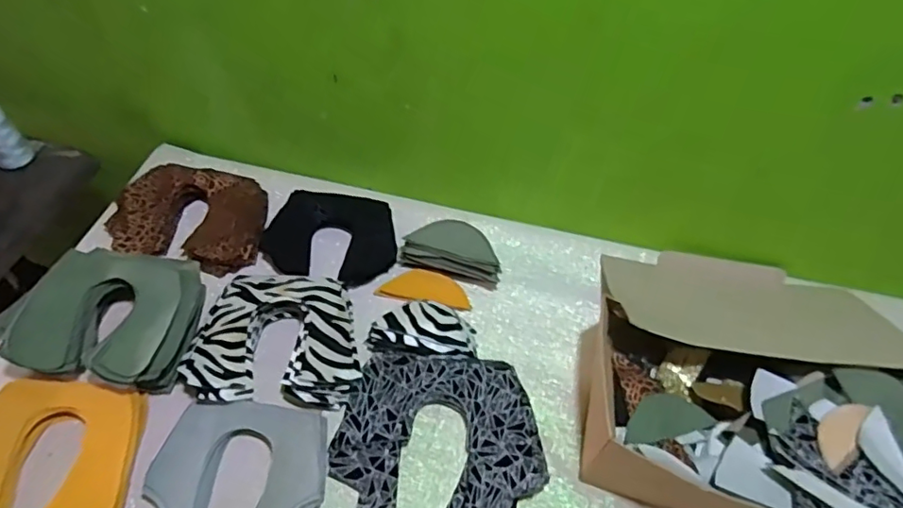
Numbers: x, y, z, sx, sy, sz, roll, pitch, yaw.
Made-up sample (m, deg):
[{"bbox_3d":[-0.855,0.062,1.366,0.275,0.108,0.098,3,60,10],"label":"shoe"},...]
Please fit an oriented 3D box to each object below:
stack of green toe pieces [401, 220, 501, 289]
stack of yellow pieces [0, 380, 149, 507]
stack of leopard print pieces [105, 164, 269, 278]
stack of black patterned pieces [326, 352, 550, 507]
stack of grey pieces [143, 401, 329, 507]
[{"bbox_3d":[0.002,-0.004,0.699,0.127,0.040,0.063,12,54,3],"label":"stack of green toe pieces"},{"bbox_3d":[-0.372,0.186,0.520,0.154,0.026,0.136,7,54,0],"label":"stack of yellow pieces"},{"bbox_3d":[-0.325,-0.050,0.700,0.172,0.038,0.142,2,54,-4],"label":"stack of leopard print pieces"},{"bbox_3d":[-0.013,0.191,0.555,0.199,0.022,0.181,5,54,-2],"label":"stack of black patterned pieces"},{"bbox_3d":[-0.197,0.199,0.528,0.155,0.021,0.117,9,54,1],"label":"stack of grey pieces"}]

